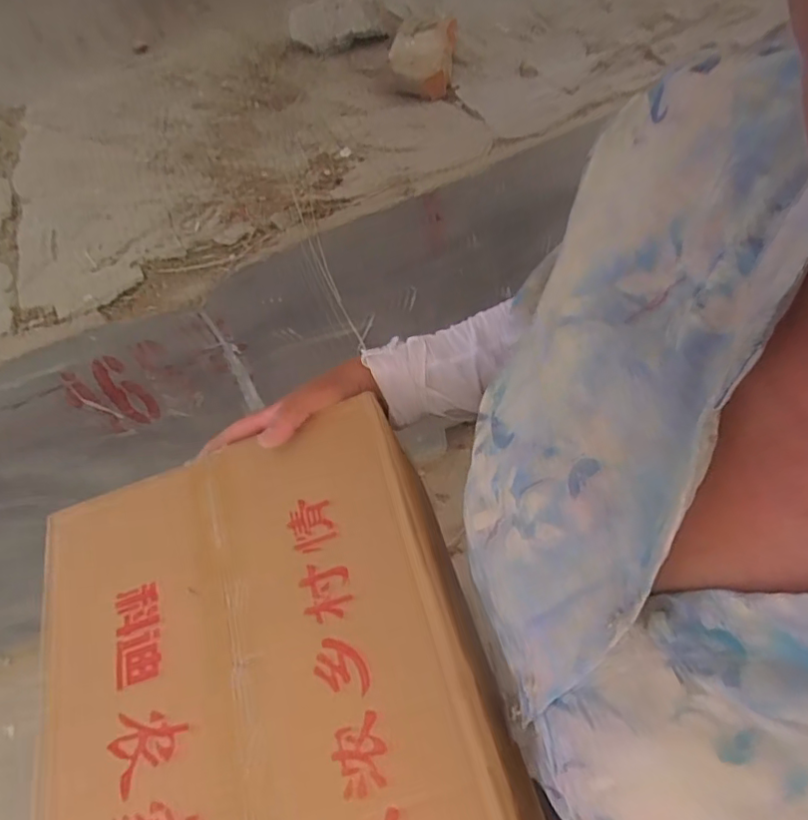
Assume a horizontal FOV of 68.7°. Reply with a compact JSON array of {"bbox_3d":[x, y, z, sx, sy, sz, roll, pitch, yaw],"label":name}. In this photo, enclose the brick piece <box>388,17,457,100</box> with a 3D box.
[{"bbox_3d":[0.033,-0.616,1.025,0.104,0.039,0.166,8,66,2],"label":"brick piece"}]

